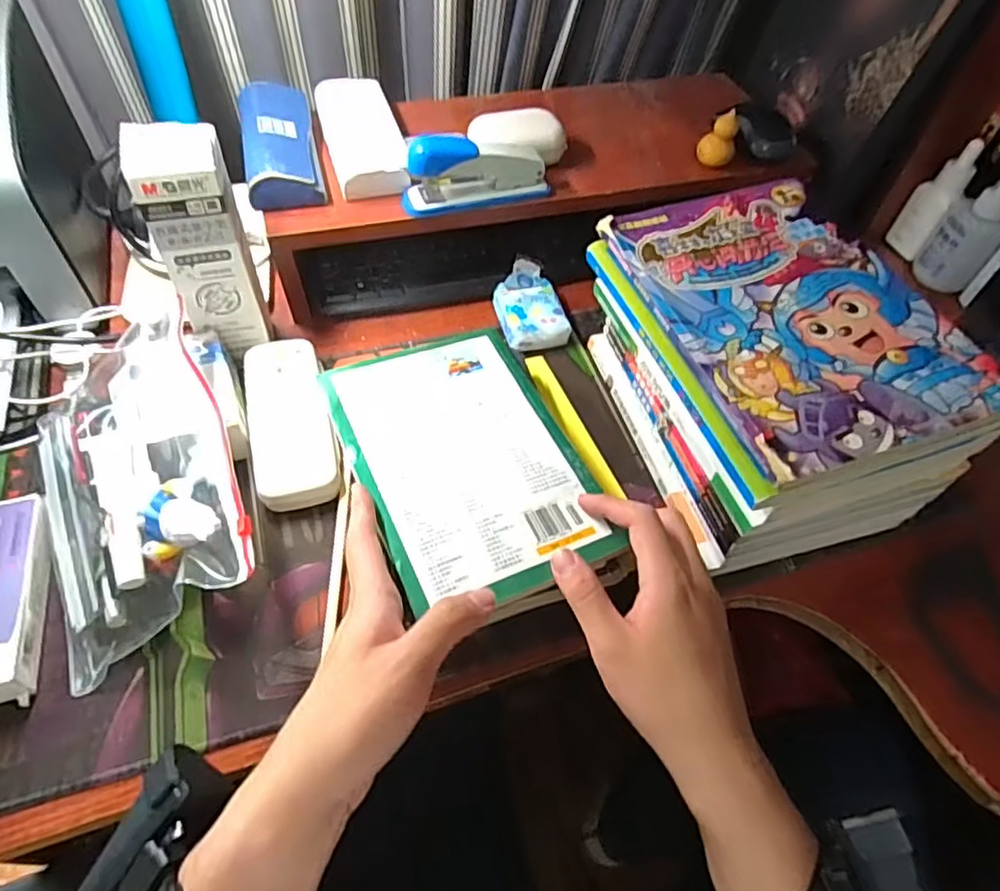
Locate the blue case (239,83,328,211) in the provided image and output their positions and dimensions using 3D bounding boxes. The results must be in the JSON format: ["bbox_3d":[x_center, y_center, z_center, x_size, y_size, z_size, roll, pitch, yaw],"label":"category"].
[{"bbox_3d":[-0.196,-0.272,0.555,0.060,0.031,0.162,-11,56,-12],"label":"blue case"}]

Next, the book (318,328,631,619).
[{"bbox_3d":[-0.023,0.005,0.428,0.144,0.013,0.204,-19,58,-17],"label":"book"}]

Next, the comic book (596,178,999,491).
[{"bbox_3d":[0.188,-0.093,0.409,0.167,0.016,0.238,-14,57,-14],"label":"comic book"}]

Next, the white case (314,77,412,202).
[{"bbox_3d":[-0.127,-0.288,0.576,0.065,0.029,0.168,-13,57,-13],"label":"white case"}]

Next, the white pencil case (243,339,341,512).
[{"bbox_3d":[-0.166,-0.021,0.493,0.061,0.025,0.149,-14,57,-13],"label":"white pencil case"}]

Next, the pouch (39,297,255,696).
[{"bbox_3d":[-0.245,0.019,0.426,0.128,0.088,0.234,-18,58,-16],"label":"pouch"}]

